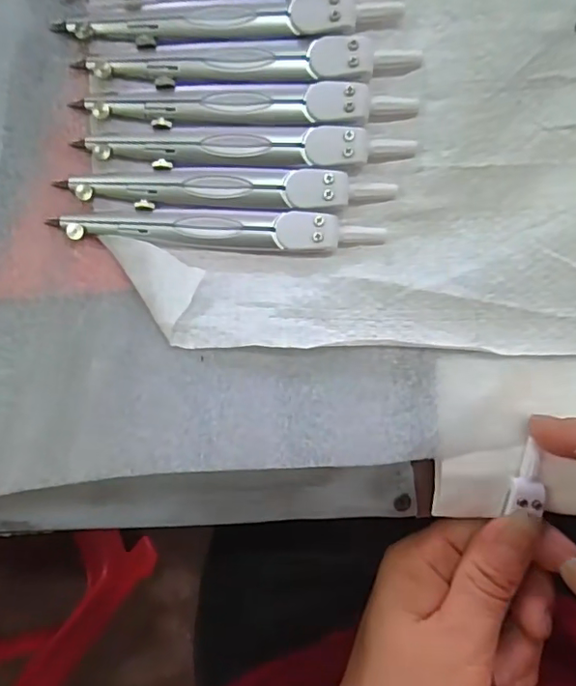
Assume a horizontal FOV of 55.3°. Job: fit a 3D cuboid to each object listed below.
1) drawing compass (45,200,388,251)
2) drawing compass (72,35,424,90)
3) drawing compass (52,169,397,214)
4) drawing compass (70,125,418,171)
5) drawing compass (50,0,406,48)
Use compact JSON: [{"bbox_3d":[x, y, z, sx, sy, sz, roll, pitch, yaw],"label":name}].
[{"bbox_3d":[-0.026,-0.045,0.212,0.123,0.006,0.015,3,96,0],"label":"drawing compass"},{"bbox_3d":[-0.014,-0.106,0.207,0.125,0.005,0.015,-1,96,1],"label":"drawing compass"},{"bbox_3d":[-0.023,-0.059,0.211,0.124,0.006,0.015,2,96,0],"label":"drawing compass"},{"bbox_3d":[-0.016,-0.075,0.210,0.126,0.005,0.015,0,96,0],"label":"drawing compass"},{"bbox_3d":[-0.022,-0.122,0.205,0.127,0.006,0.015,-3,96,1],"label":"drawing compass"}]

